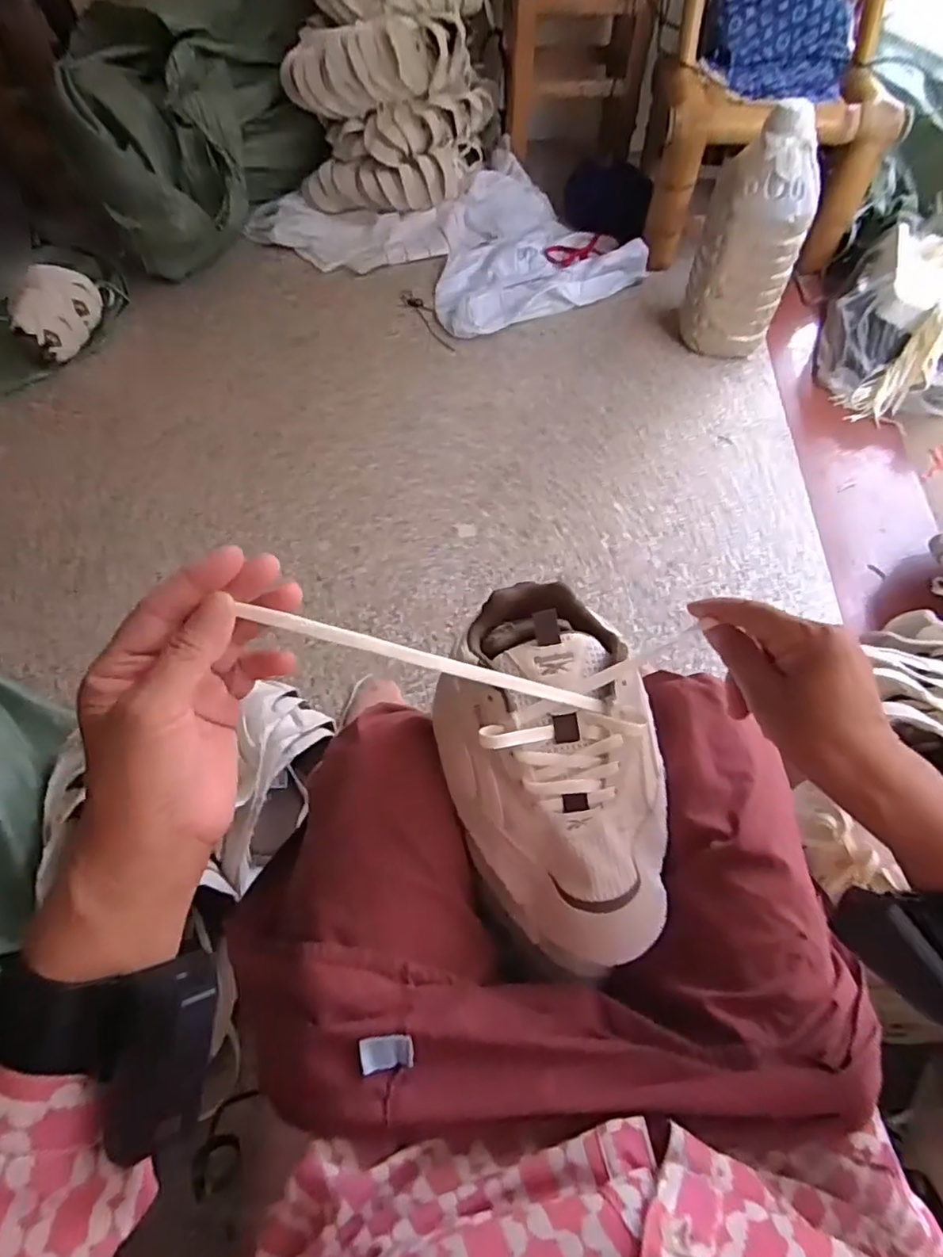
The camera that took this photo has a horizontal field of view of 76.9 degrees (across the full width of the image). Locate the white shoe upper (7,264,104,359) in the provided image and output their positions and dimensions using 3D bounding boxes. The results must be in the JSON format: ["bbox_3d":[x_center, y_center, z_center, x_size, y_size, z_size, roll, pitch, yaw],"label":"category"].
[{"bbox_3d":[-0.883,-0.679,1.257,0.101,0.097,0.228,5,61,3],"label":"white shoe upper"}]

